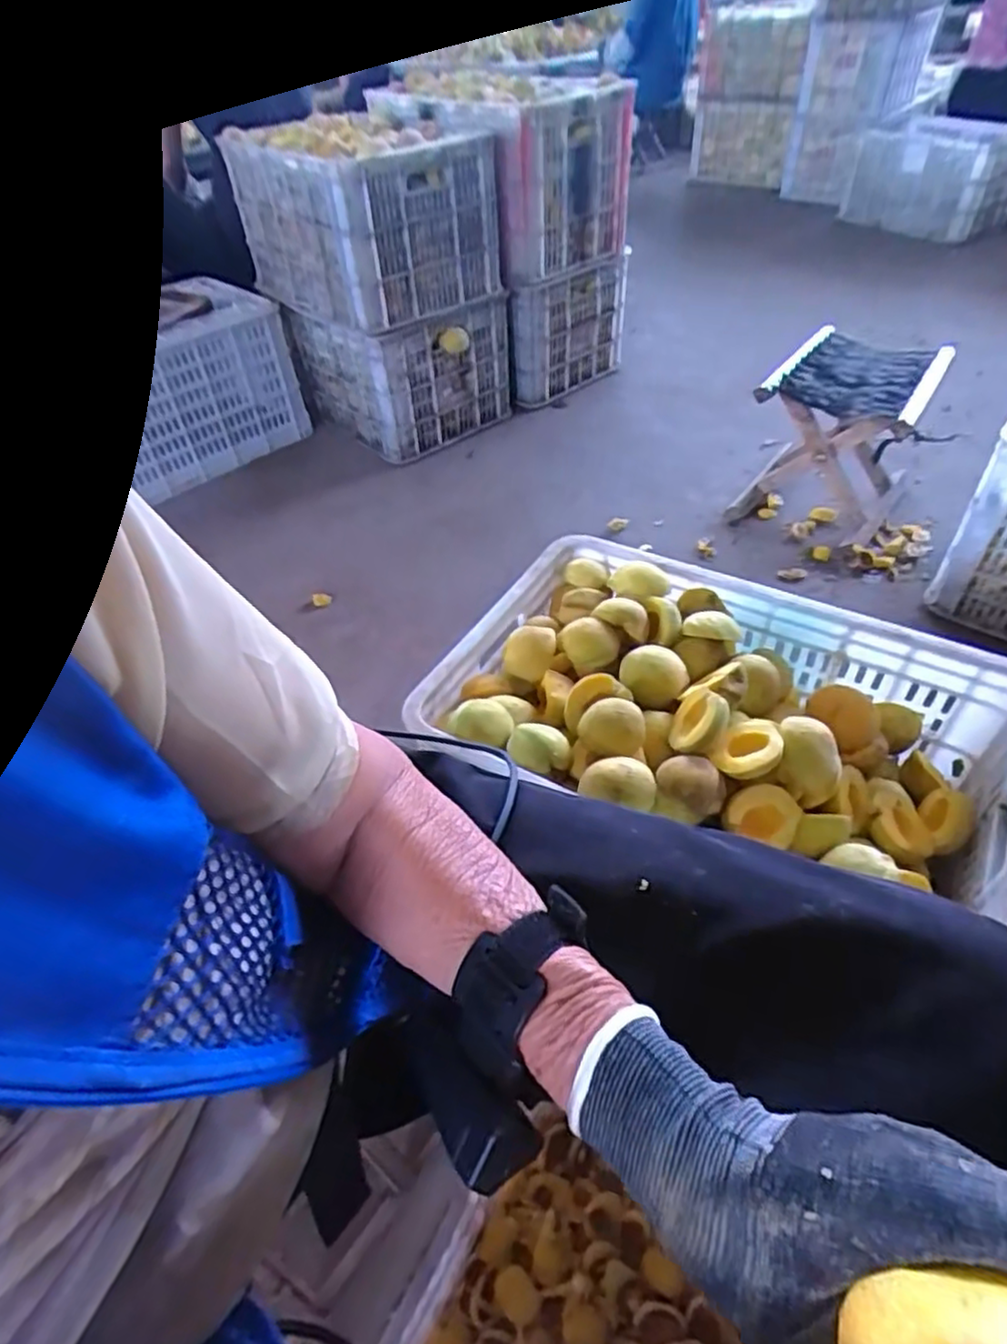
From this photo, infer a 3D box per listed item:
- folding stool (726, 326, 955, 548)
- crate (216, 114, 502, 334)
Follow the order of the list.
[{"bbox_3d":[0.586,-0.416,1.238,0.251,0.285,0.282,23,52,25],"label":"folding stool"},{"bbox_3d":[-0.260,-0.866,1.330,0.331,0.252,0.429,-30,51,-23],"label":"crate"}]

